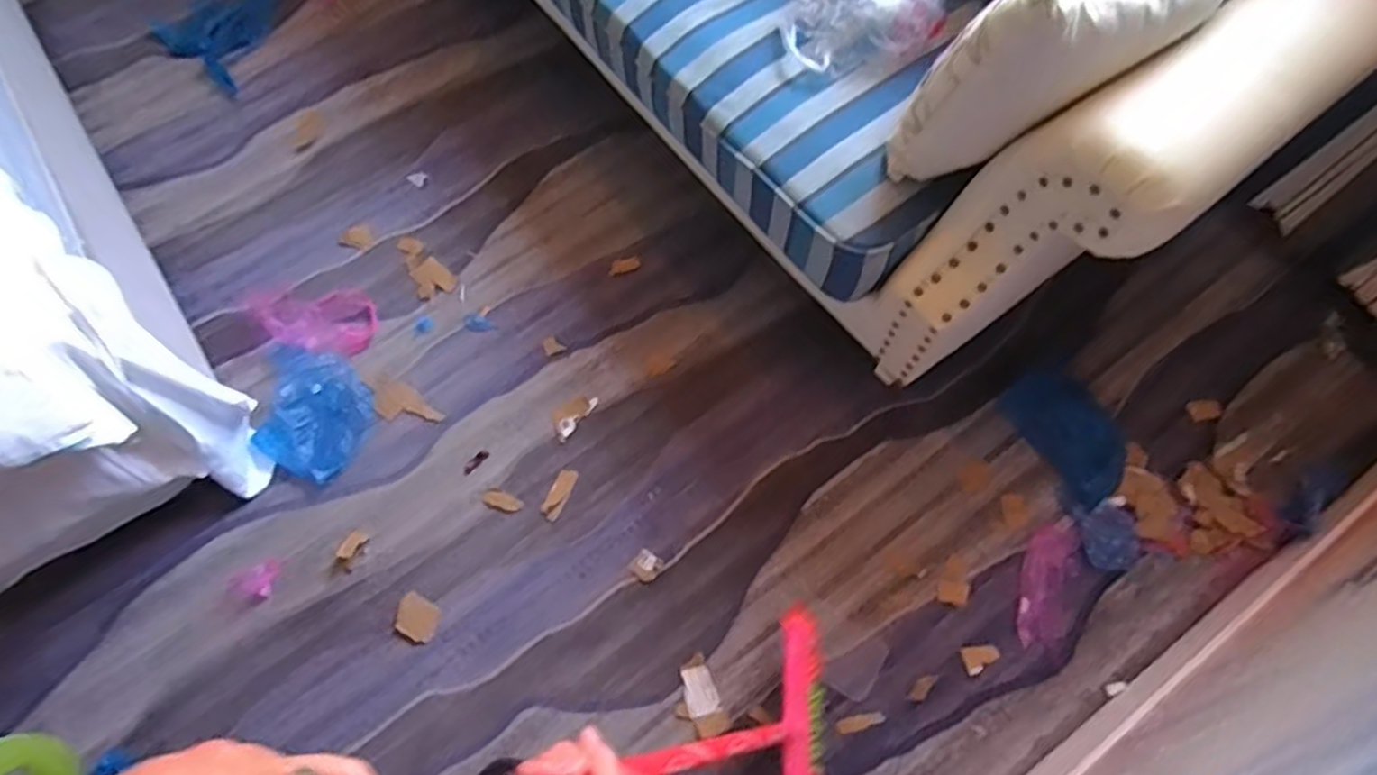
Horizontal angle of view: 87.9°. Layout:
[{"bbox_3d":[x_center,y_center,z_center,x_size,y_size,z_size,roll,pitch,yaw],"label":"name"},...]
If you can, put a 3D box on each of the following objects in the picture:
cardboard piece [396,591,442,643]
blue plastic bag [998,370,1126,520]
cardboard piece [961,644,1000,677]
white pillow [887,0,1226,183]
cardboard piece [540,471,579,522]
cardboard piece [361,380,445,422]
[{"bbox_3d":[-0.472,0.401,1.240,0.081,0.007,0.065,31,73,12],"label":"cardboard piece"},{"bbox_3d":[0.699,0.084,1.302,0.164,0.025,0.251,-26,71,-8],"label":"blue plastic bag"},{"bbox_3d":[0.487,0.451,1.186,0.062,0.004,0.042,-12,69,-3],"label":"cardboard piece"},{"bbox_3d":[0.502,-0.421,0.897,0.423,0.293,0.134,-20,70,-5],"label":"white pillow"},{"bbox_3d":[-0.239,0.196,1.317,0.039,0.004,0.097,23,72,10],"label":"cardboard piece"},{"bbox_3d":[-0.559,0.036,1.391,0.153,0.015,0.075,39,72,4],"label":"cardboard piece"}]

